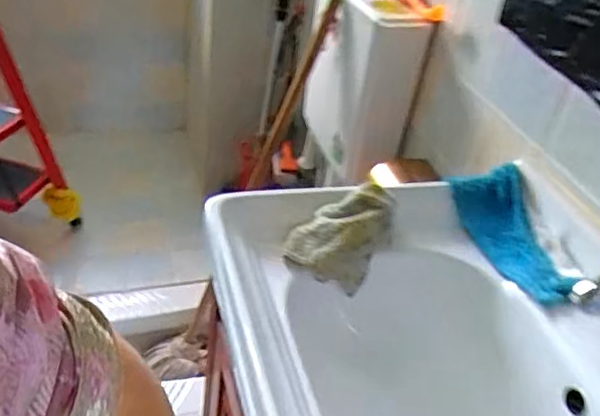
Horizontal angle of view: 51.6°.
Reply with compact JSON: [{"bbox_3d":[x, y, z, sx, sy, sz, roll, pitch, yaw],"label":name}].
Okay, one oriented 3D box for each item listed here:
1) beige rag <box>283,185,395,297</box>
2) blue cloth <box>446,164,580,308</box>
[{"bbox_3d":[0.052,0.033,0.799,0.107,0.078,0.142,18,36,14],"label":"beige rag"},{"bbox_3d":[0.277,0.033,0.824,0.099,0.055,0.247,0,36,-11],"label":"blue cloth"}]

